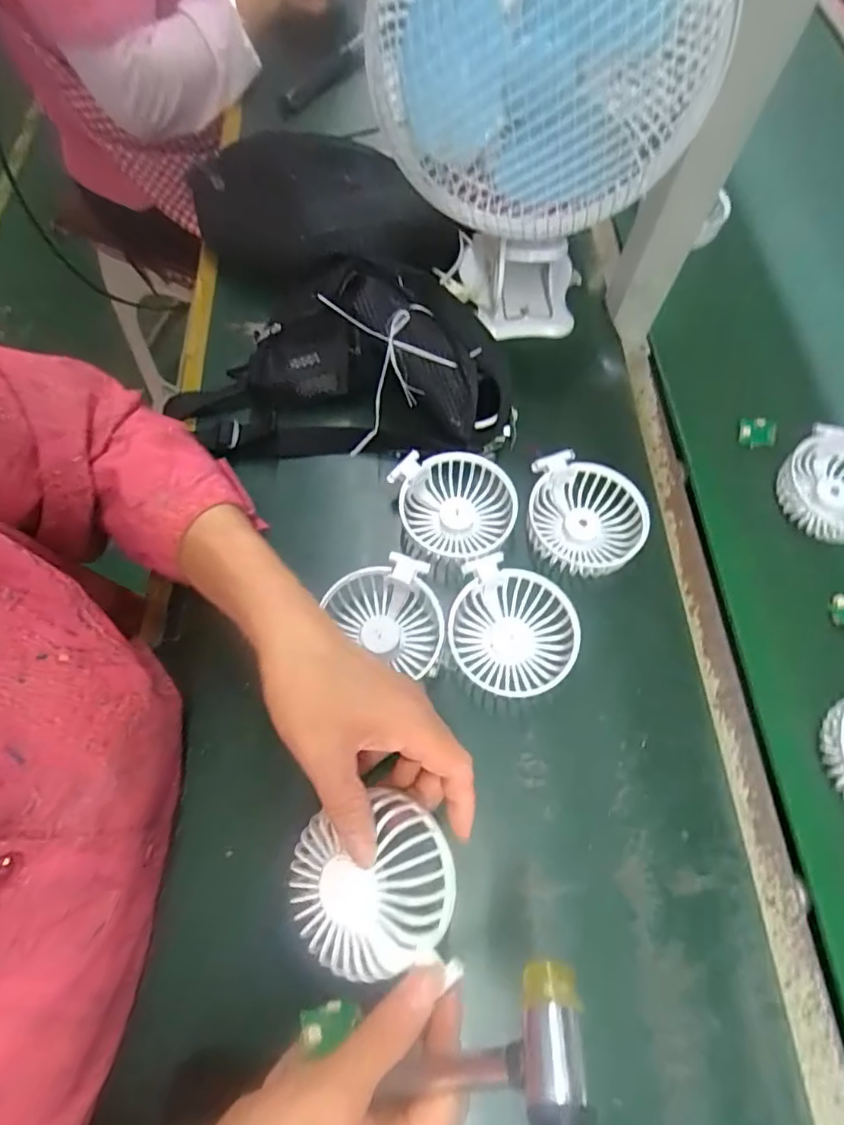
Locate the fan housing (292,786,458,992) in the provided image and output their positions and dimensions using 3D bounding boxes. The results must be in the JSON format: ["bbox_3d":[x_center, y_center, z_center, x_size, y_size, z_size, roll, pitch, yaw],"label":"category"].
[{"bbox_3d":[-0.026,0.164,0.287,0.084,0.035,0.081,-4,66,-2],"label":"fan housing"}]

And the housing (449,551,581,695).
[{"bbox_3d":[0.064,0.050,0.403,0.093,0.032,0.082,29,69,12],"label":"housing"}]

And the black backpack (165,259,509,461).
[{"bbox_3d":[-0.064,-0.166,0.459,0.274,0.081,0.139,4,66,2],"label":"black backpack"}]

